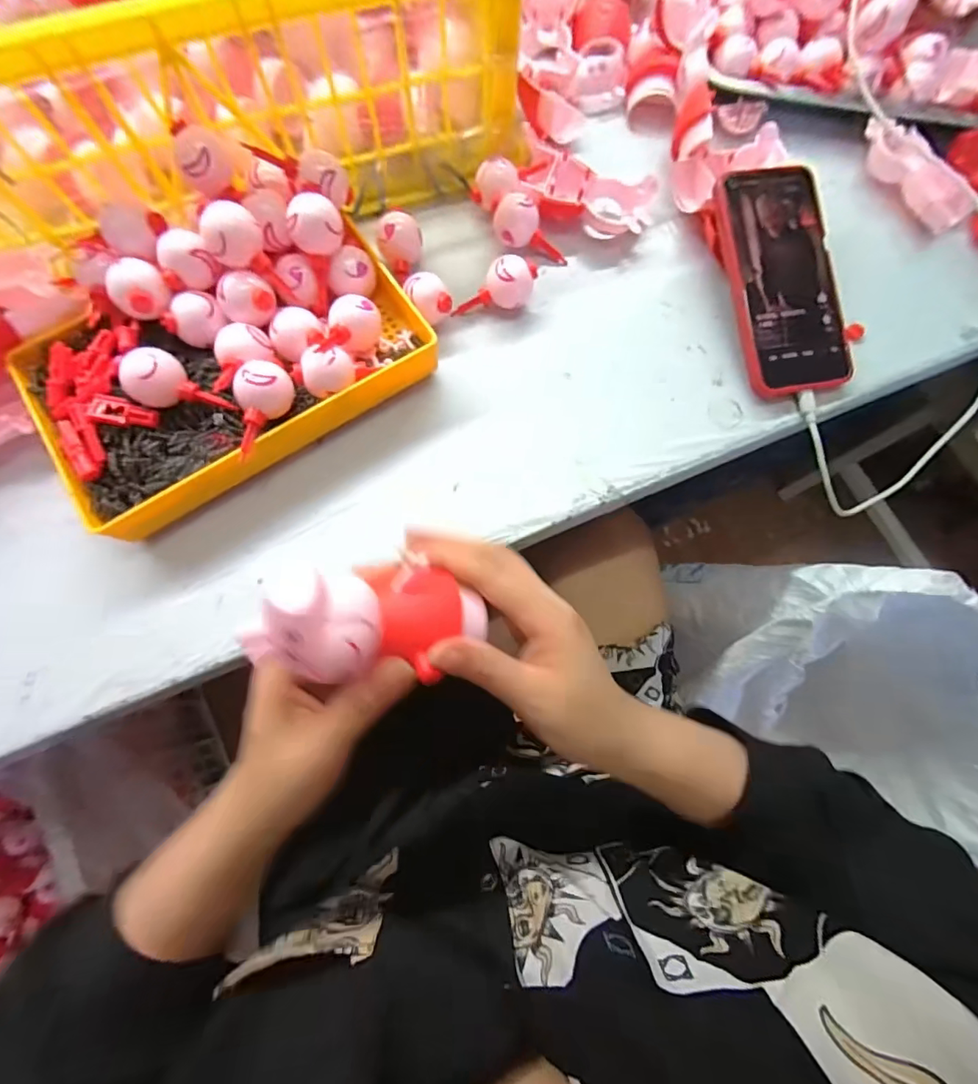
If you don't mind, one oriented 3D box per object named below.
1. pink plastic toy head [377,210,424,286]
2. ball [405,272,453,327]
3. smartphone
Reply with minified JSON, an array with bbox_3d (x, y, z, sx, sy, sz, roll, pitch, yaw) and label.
[{"bbox_3d":[-0.067,-0.224,0.363,0.026,0.031,0.036,34,78,7],"label":"pink plastic toy head"},{"bbox_3d":[-0.043,-0.174,0.351,0.026,0.031,0.030,-39,80,-9],"label":"ball"},{"bbox_3d":[0.214,-0.191,0.350,0.079,0.009,0.163,-9,89,-3],"label":"smartphone"}]

